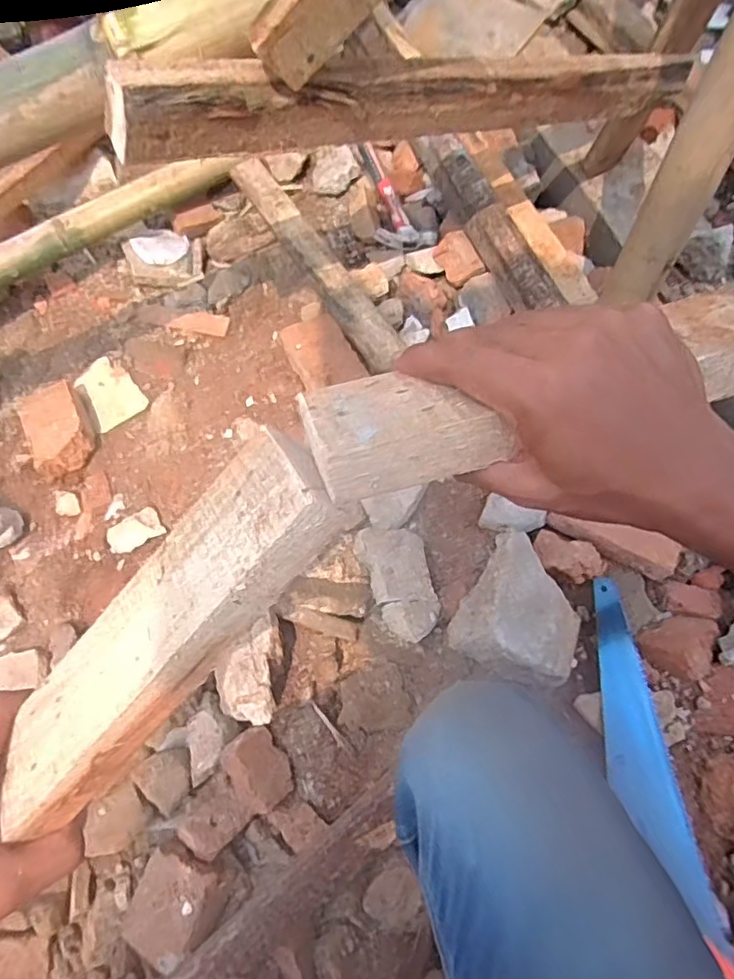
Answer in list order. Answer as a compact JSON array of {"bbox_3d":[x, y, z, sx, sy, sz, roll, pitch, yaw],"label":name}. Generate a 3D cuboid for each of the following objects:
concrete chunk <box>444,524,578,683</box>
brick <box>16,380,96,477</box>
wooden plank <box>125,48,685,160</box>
[{"bbox_3d":[0.181,0.137,0.683,0.125,0.088,0.145,24,70,10],"label":"concrete chunk"},{"bbox_3d":[-0.458,-0.089,0.871,0.082,0.044,0.134,-24,69,-8],"label":"brick"},{"bbox_3d":[0.096,-0.407,0.605,0.706,0.067,0.039,-23,71,-25],"label":"wooden plank"}]

